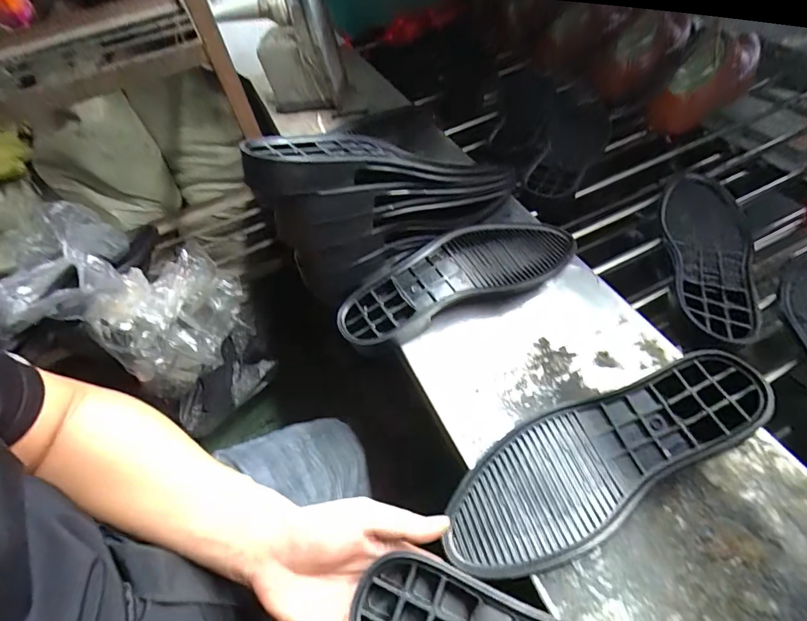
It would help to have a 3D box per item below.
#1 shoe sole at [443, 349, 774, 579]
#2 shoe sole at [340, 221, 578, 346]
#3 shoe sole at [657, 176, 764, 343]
[{"bbox_3d":[0.162,0.113,0.338,0.288,0.033,0.093,-25,54,-10],"label":"shoe sole"},{"bbox_3d":[0.065,-0.037,0.462,0.275,0.035,0.099,-28,55,-12],"label":"shoe sole"},{"bbox_3d":[0.363,-0.071,0.489,0.087,0.018,0.274,11,56,16],"label":"shoe sole"}]

